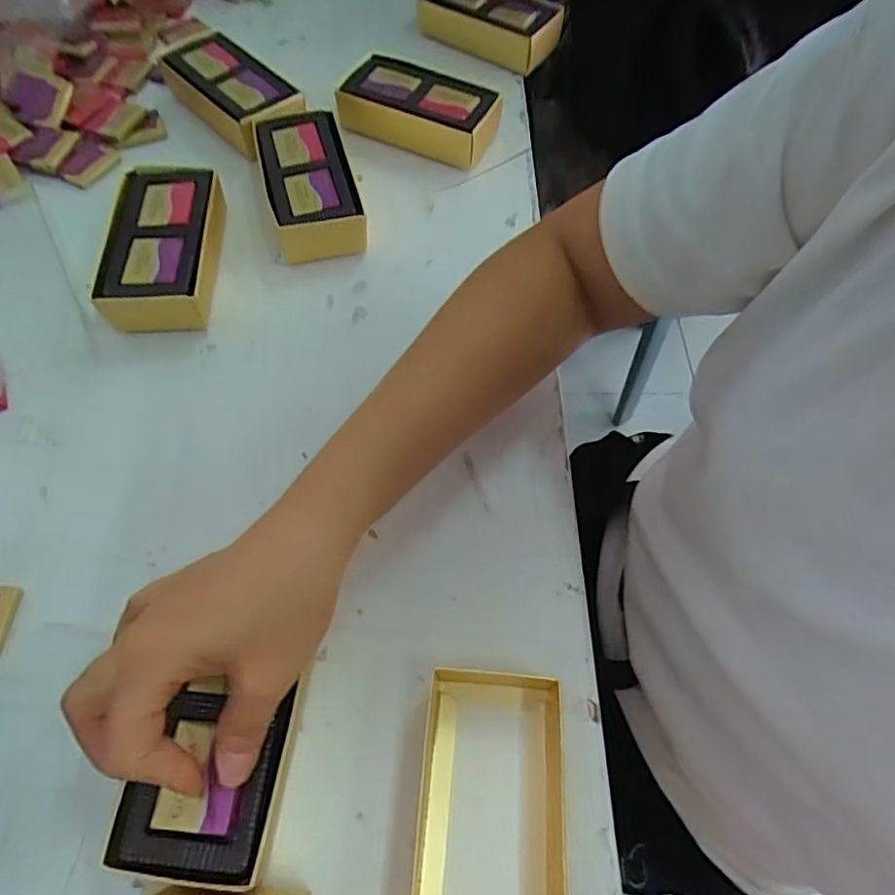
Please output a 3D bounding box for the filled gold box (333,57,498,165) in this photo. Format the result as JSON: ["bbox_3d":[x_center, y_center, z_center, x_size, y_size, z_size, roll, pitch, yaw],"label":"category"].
[{"bbox_3d":[-0.021,-0.261,0.459,0.120,0.036,0.060,24,64,11],"label":"filled gold box"}]

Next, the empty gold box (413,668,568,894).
[{"bbox_3d":[0.019,0.154,0.246,0.062,0.034,0.117,4,62,1],"label":"empty gold box"}]

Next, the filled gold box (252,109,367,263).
[{"bbox_3d":[-0.096,-0.181,0.416,0.059,0.035,0.120,-15,63,-9],"label":"filled gold box"}]

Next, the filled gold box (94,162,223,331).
[{"bbox_3d":[-0.182,-0.127,0.385,0.061,0.031,0.128,-4,62,-3],"label":"filled gold box"}]

